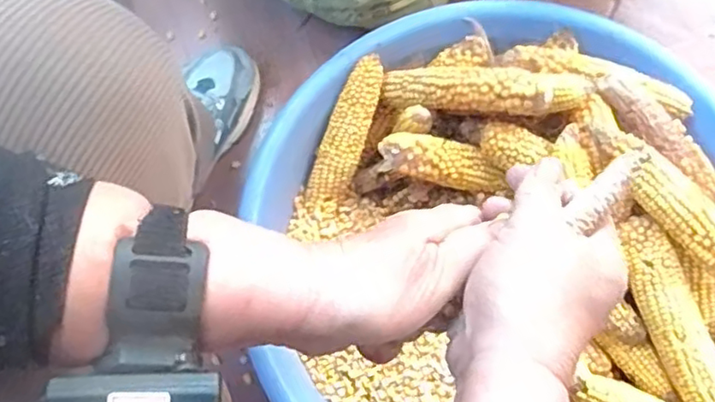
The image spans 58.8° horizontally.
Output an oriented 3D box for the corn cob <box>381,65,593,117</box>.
[{"bbox_3d":[0.110,-0.102,0.586,0.191,0.051,0.051,6,73,25],"label":"corn cob"}]

